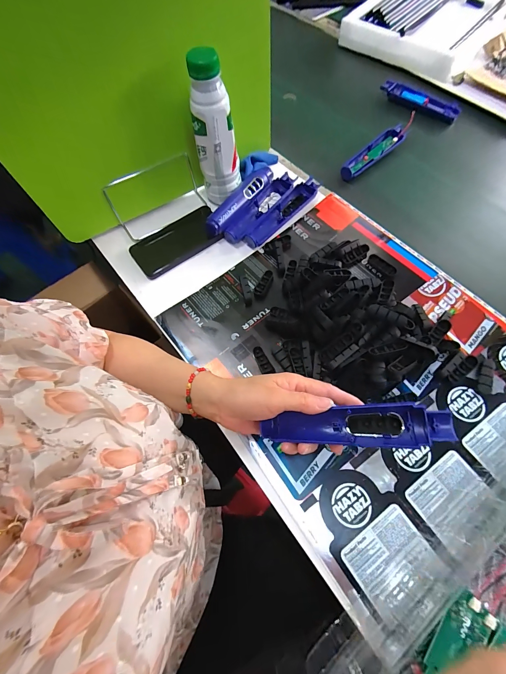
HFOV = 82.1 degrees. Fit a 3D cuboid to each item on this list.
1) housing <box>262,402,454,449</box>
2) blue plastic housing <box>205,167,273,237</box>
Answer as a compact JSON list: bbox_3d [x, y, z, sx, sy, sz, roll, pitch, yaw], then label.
[{"bbox_3d":[0.093,0.088,0.282,0.170,0.021,0.036,-7,60,17],"label":"housing"},{"bbox_3d":[-0.020,-0.236,0.502,0.034,0.031,0.166,31,72,15],"label":"blue plastic housing"}]

